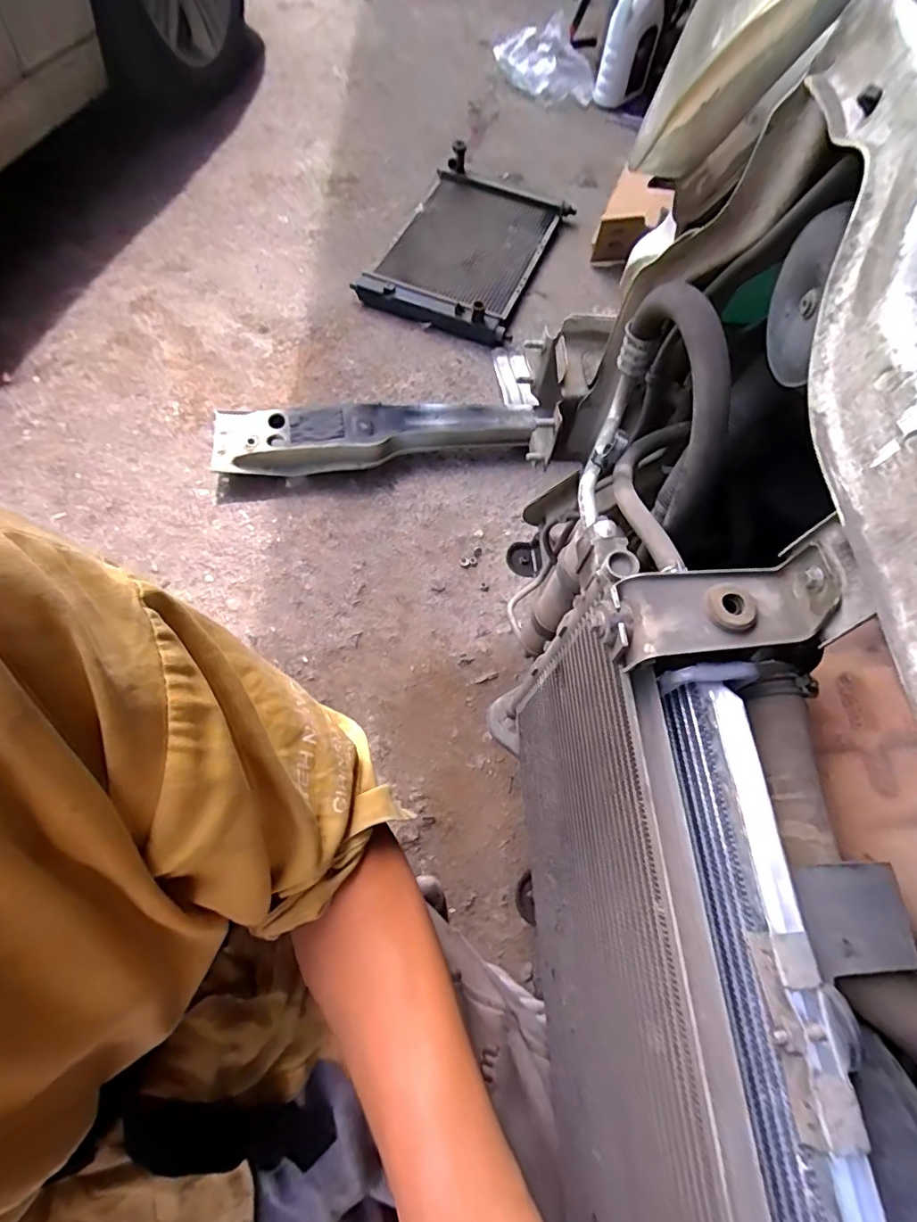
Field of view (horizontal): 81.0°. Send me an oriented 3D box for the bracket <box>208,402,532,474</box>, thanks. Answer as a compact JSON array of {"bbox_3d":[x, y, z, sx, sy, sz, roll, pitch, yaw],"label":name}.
[{"bbox_3d":[-0.164,-0.324,1.030,0.605,0.086,0.143,0,65,-4],"label":"bracket"}]

